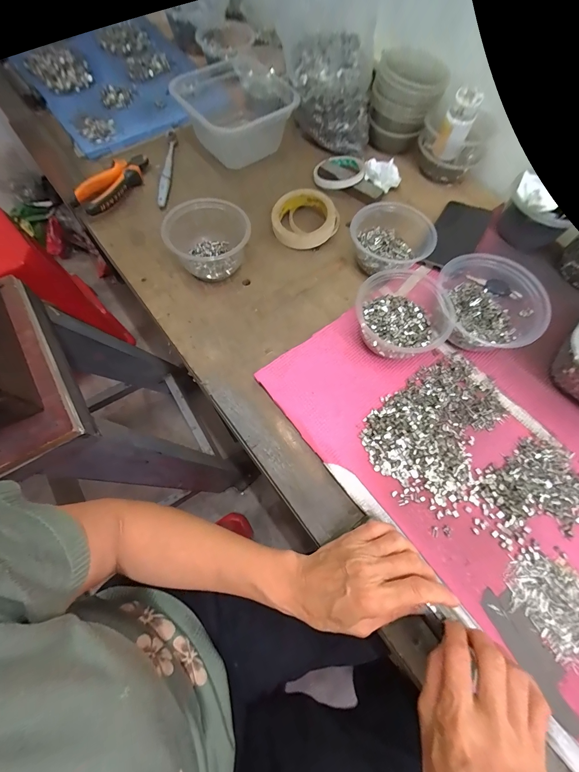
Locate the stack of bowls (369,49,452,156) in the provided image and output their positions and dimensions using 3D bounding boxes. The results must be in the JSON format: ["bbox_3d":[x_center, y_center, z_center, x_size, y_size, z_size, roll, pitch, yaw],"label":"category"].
[{"bbox_3d":[0.203,-0.503,0.552,0.118,0.108,0.102,14,68,4],"label":"stack of bowls"}]

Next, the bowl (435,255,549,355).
[{"bbox_3d":[0.264,-0.117,0.419,0.135,0.064,0.154,35,71,12],"label":"bowl"}]

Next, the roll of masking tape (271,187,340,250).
[{"bbox_3d":[0.027,-0.271,0.503,0.104,0.035,0.104,1,68,-2],"label":"roll of masking tape"}]

